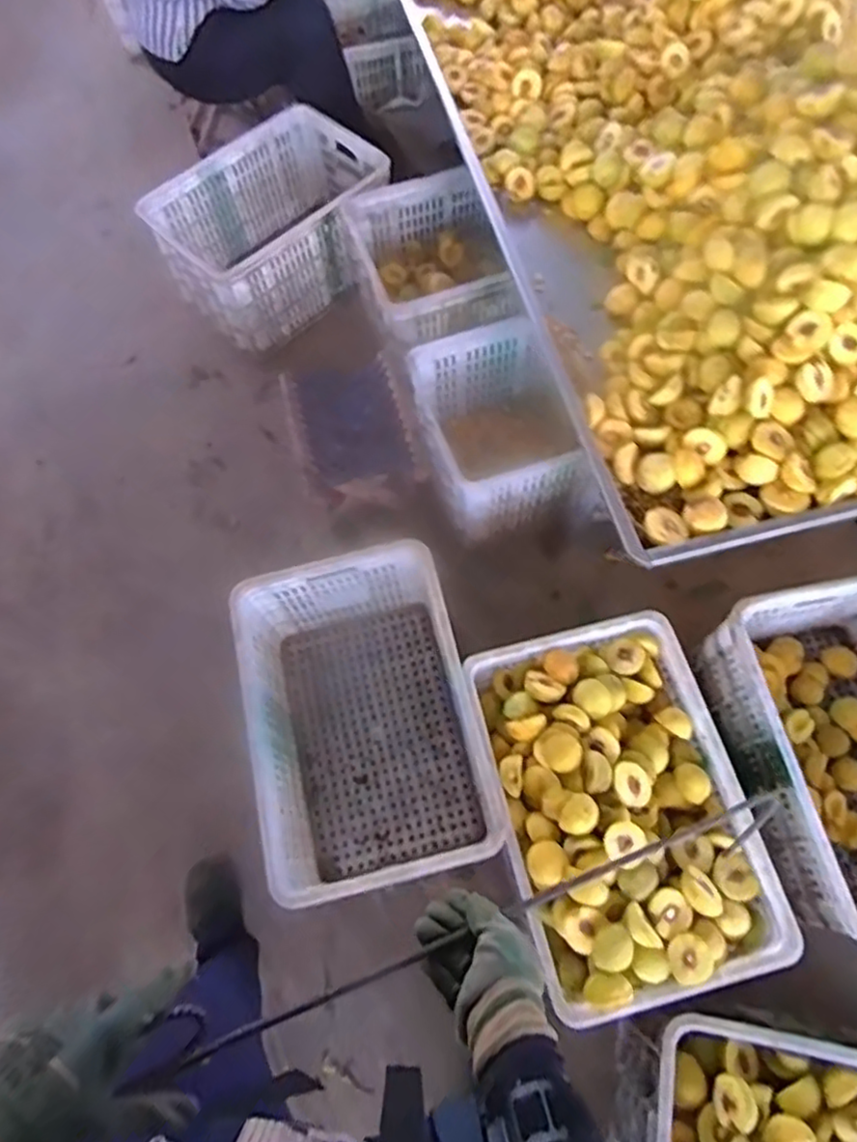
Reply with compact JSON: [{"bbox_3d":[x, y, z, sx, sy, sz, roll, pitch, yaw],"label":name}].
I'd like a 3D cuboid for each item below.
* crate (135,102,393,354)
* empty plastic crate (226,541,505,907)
[{"bbox_3d":[-0.350,-0.851,1.656,0.561,0.278,0.373,-38,68,-15],"label":"crate"},{"bbox_3d":[-0.113,0.274,1.184,0.360,0.282,0.535,-13,64,-4],"label":"empty plastic crate"}]

